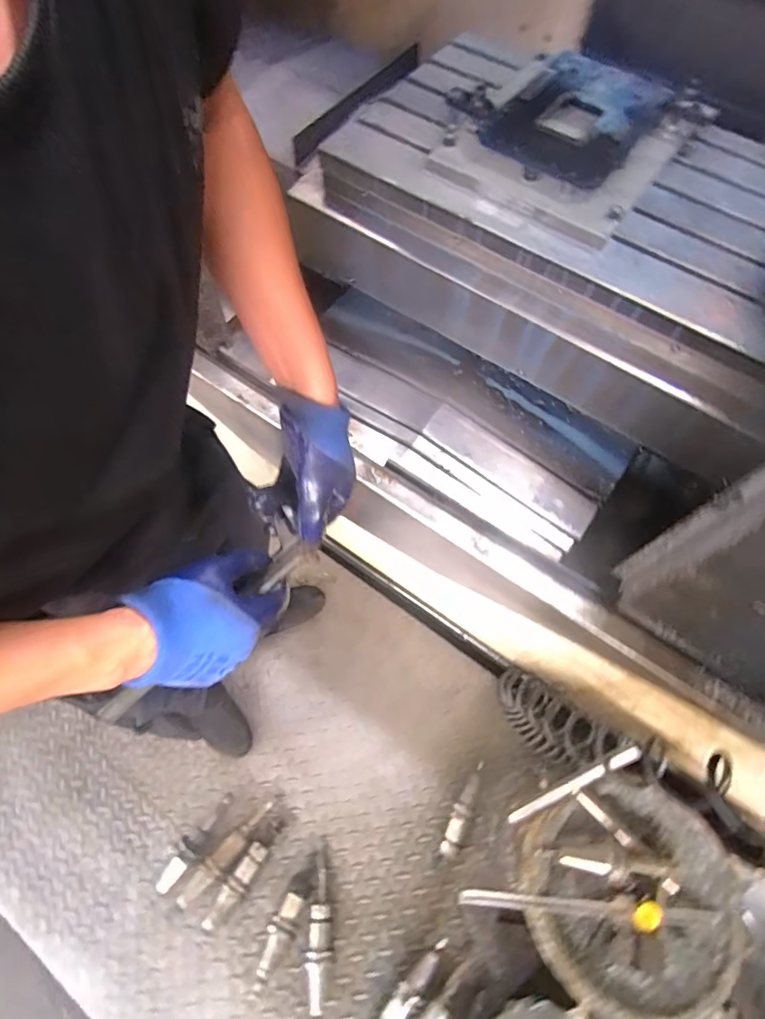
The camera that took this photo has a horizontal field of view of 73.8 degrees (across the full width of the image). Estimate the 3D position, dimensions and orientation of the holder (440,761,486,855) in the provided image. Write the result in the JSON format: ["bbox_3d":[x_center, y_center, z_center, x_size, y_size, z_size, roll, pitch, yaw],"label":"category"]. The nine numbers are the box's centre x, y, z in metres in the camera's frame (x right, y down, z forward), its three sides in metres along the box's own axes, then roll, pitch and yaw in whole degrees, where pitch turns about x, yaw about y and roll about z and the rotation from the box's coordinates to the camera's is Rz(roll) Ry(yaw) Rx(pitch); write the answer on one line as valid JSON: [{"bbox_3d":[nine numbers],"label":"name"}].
[{"bbox_3d":[0.177,0.640,1.094,0.044,0.035,0.189,24,67,9],"label":"holder"}]

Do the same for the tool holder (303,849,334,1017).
[{"bbox_3d":[-0.123,0.822,0.994,0.050,0.050,0.247,1,65,-1],"label":"tool holder"}]

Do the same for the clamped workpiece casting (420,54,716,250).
[{"bbox_3d":[0.372,-0.769,1.054,0.423,0.090,0.443,38,70,15],"label":"clamped workpiece casting"}]

